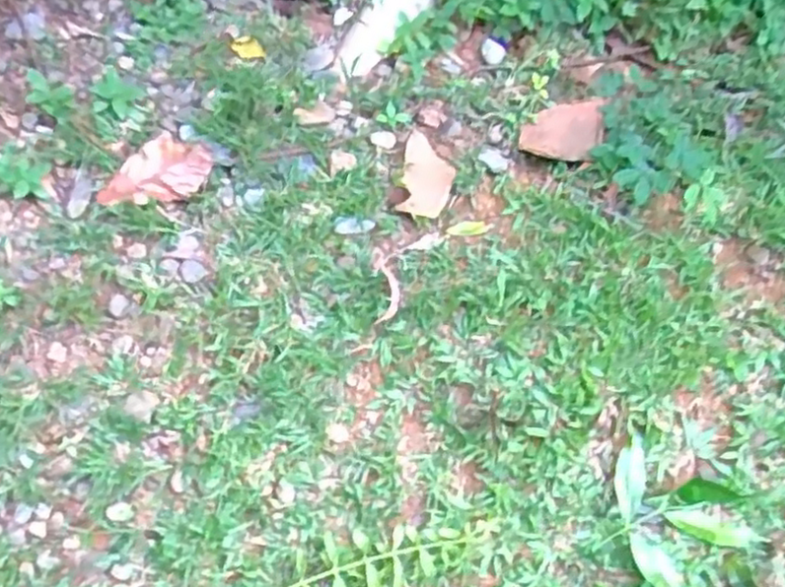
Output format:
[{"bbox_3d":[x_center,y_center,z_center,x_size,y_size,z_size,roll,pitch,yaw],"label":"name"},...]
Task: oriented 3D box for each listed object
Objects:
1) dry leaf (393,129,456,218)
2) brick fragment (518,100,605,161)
[{"bbox_3d":[0.051,-0.172,1.055,0.073,0.021,0.136,10,62,1],"label":"dry leaf"},{"bbox_3d":[0.255,-0.249,1.106,0.125,0.021,0.105,4,62,-2],"label":"brick fragment"}]

